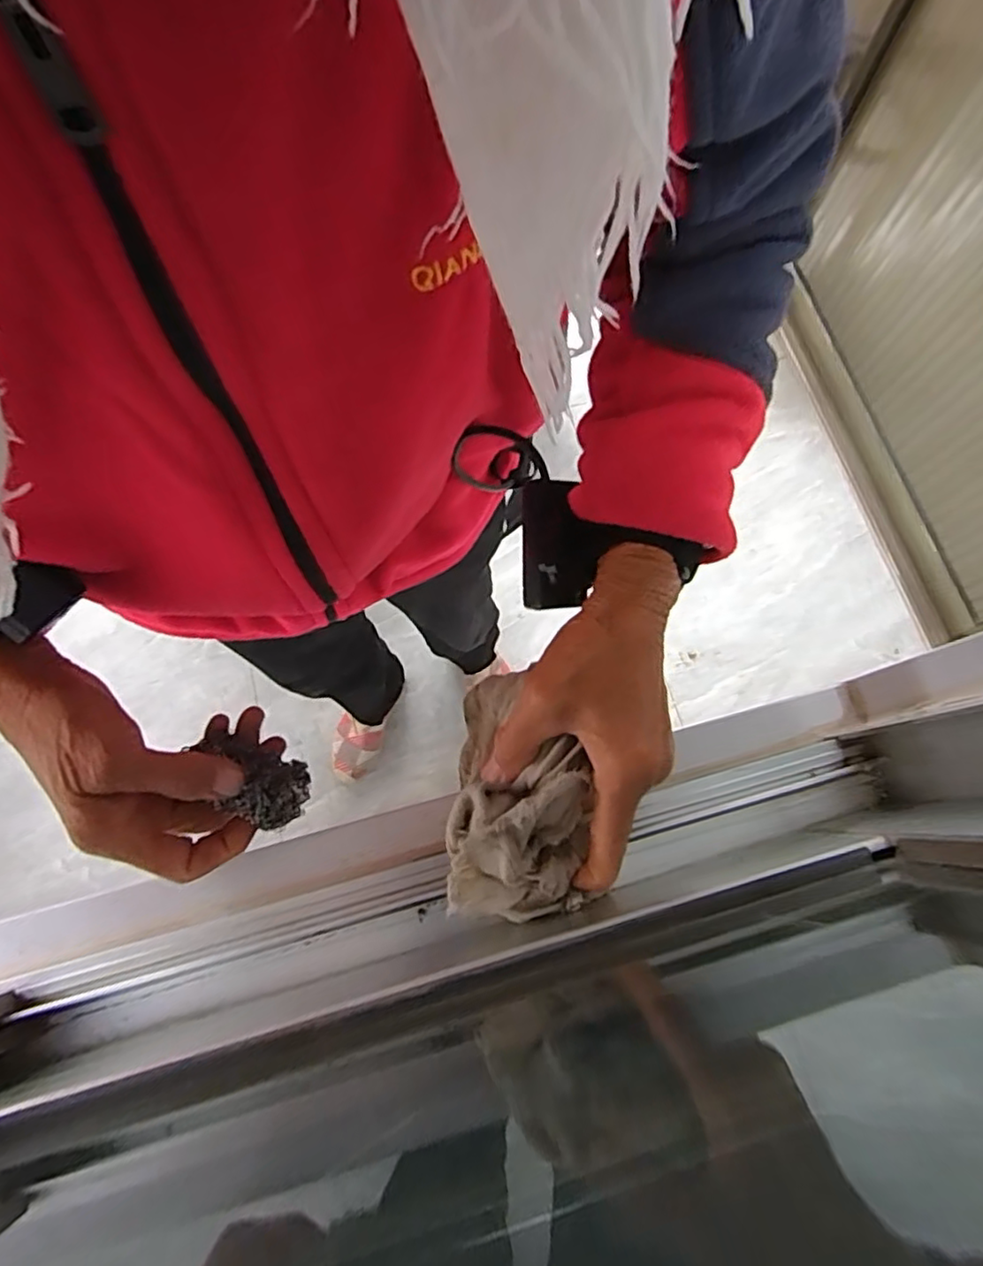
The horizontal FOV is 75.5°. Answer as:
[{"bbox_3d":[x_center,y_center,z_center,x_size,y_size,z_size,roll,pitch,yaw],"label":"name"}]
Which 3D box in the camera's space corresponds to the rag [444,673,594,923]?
[{"bbox_3d":[0.016,0.078,0.311,0.072,0.058,0.116,0,74,-1],"label":"rag"}]

